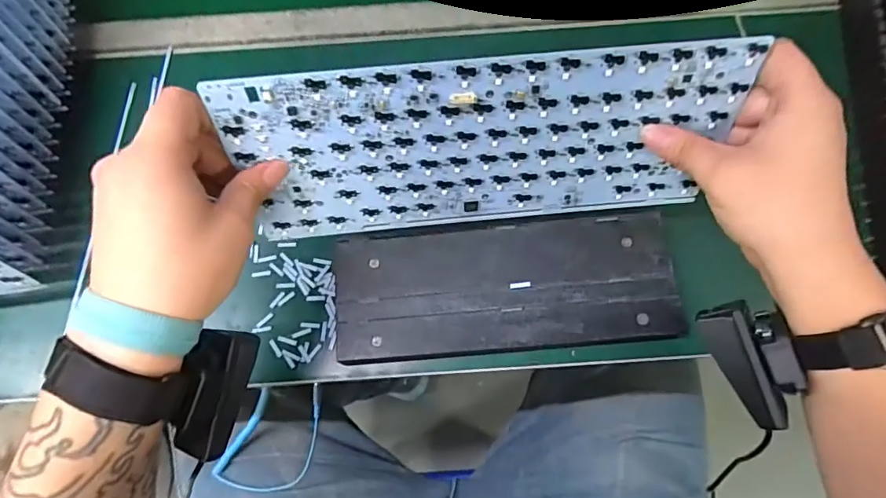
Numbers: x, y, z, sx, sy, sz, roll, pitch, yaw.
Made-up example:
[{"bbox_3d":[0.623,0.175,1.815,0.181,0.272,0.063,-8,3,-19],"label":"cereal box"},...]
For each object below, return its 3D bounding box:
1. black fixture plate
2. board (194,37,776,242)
[{"bbox_3d":[0.045,0.026,0.362,0.244,0.010,0.093,-4,71,0],"label":"black fixture plate"},{"bbox_3d":[0.027,-0.061,0.313,0.300,0.124,0.004,-6,50,-2],"label":"board"}]

